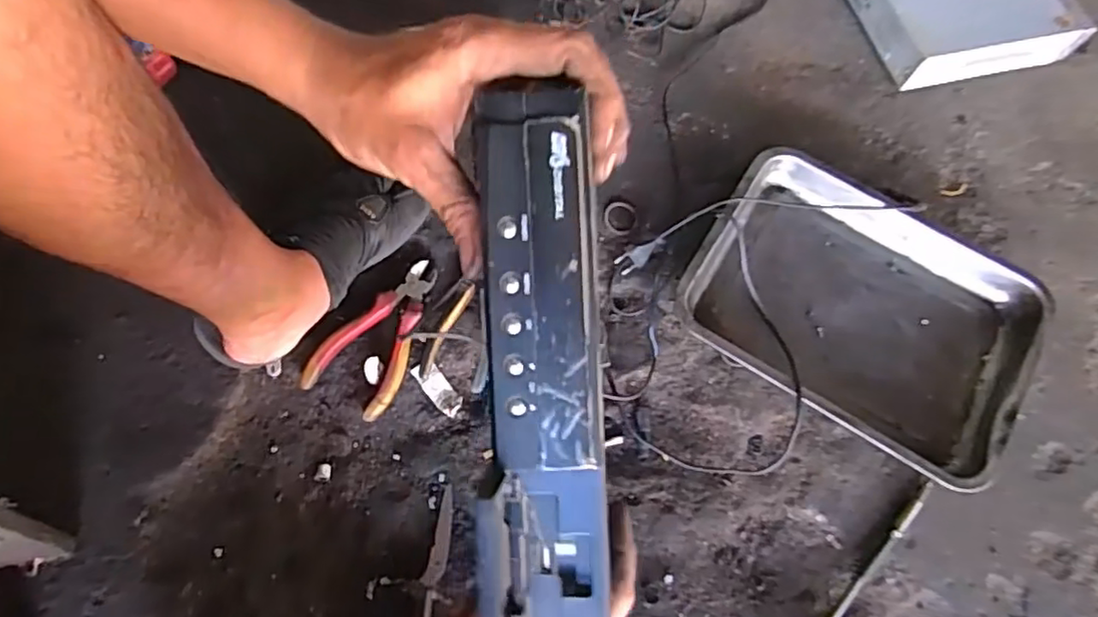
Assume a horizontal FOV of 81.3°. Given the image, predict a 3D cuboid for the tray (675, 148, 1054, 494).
[{"bbox_3d":[0.335,-0.004,0.693,0.345,0.043,0.269,32,71,9],"label":"tray"}]

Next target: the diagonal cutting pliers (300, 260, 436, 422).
[{"bbox_3d":[-0.172,0.027,0.673,0.090,0.030,0.172,31,71,9],"label":"diagonal cutting pliers"}]

